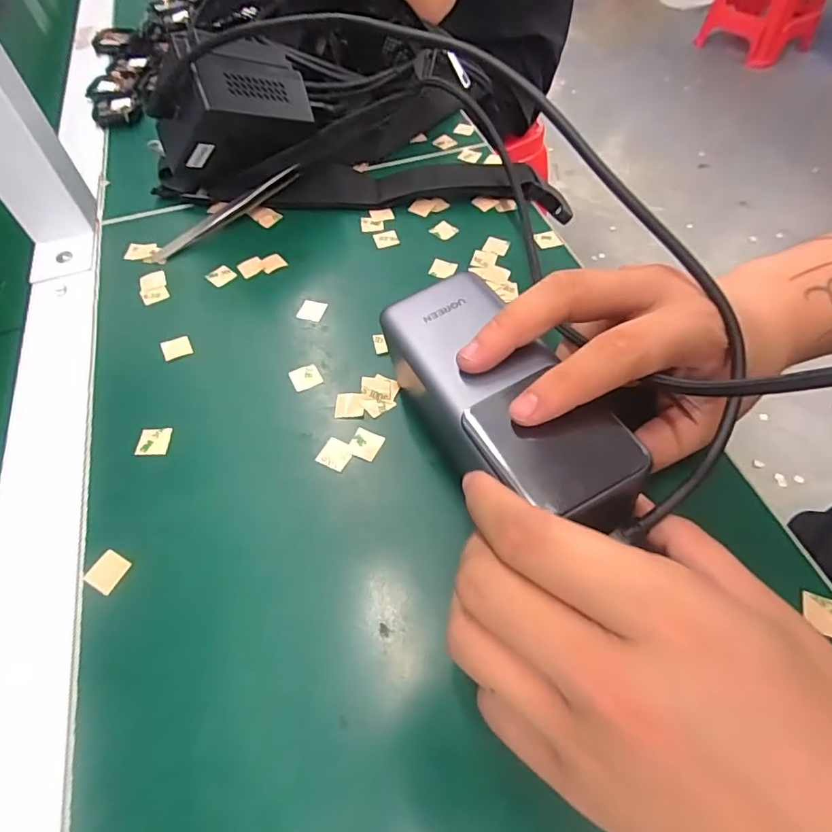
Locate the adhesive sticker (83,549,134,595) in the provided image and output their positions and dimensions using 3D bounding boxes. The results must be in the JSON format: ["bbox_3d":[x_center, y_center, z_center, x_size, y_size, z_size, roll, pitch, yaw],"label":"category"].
[{"bbox_3d":[-0.133,0.067,0.222,0.015,0.004,0.016,23,62,17],"label":"adhesive sticker"}]

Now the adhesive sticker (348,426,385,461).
[{"bbox_3d":[-0.025,0.013,0.253,0.015,0.004,0.015,19,60,15],"label":"adhesive sticker"}]

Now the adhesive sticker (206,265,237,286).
[{"bbox_3d":[-0.126,-0.091,0.331,0.015,0.004,0.015,-40,63,-21],"label":"adhesive sticker"}]

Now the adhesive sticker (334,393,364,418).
[{"bbox_3d":[-0.035,-0.006,0.268,0.015,0.004,0.014,-3,56,1],"label":"adhesive sticker"}]

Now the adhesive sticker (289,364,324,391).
[{"bbox_3d":[-0.060,-0.021,0.279,0.016,0.004,0.014,-27,59,-14],"label":"adhesive sticker"}]

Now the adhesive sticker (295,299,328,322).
[{"bbox_3d":[-0.063,-0.064,0.312,0.017,0.004,0.014,7,67,16],"label":"adhesive sticker"}]

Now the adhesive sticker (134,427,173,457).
[{"bbox_3d":[-0.133,0.013,0.260,0.015,0.004,0.016,5,60,-4],"label":"adhesive sticker"}]

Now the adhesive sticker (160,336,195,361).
[{"bbox_3d":[-0.138,-0.040,0.295,0.016,0.004,0.017,-25,59,-13],"label":"adhesive sticker"}]

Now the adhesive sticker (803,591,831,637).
[{"bbox_3d":[0.163,0.079,0.204,0.015,0.004,0.016,12,58,11],"label":"adhesive sticker"}]

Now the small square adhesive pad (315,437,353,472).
[{"bbox_3d":[-0.039,0.019,0.252,0.015,0.004,0.015,21,60,16],"label":"small square adhesive pad"}]

